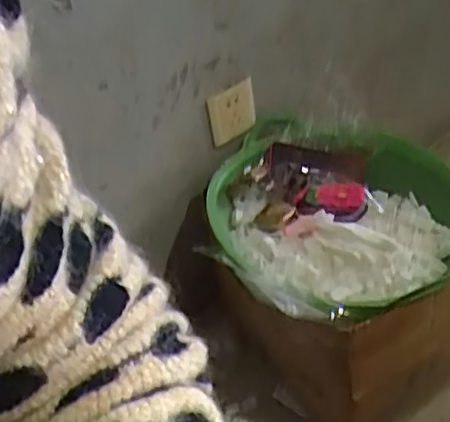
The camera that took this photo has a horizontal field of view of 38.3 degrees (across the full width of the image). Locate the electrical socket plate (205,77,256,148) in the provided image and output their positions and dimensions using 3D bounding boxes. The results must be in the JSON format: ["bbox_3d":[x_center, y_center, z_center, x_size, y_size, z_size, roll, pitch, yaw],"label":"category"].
[{"bbox_3d":[0.012,-0.158,1.044,0.090,0.090,0.017,-29,47,-20],"label":"electrical socket plate"}]

